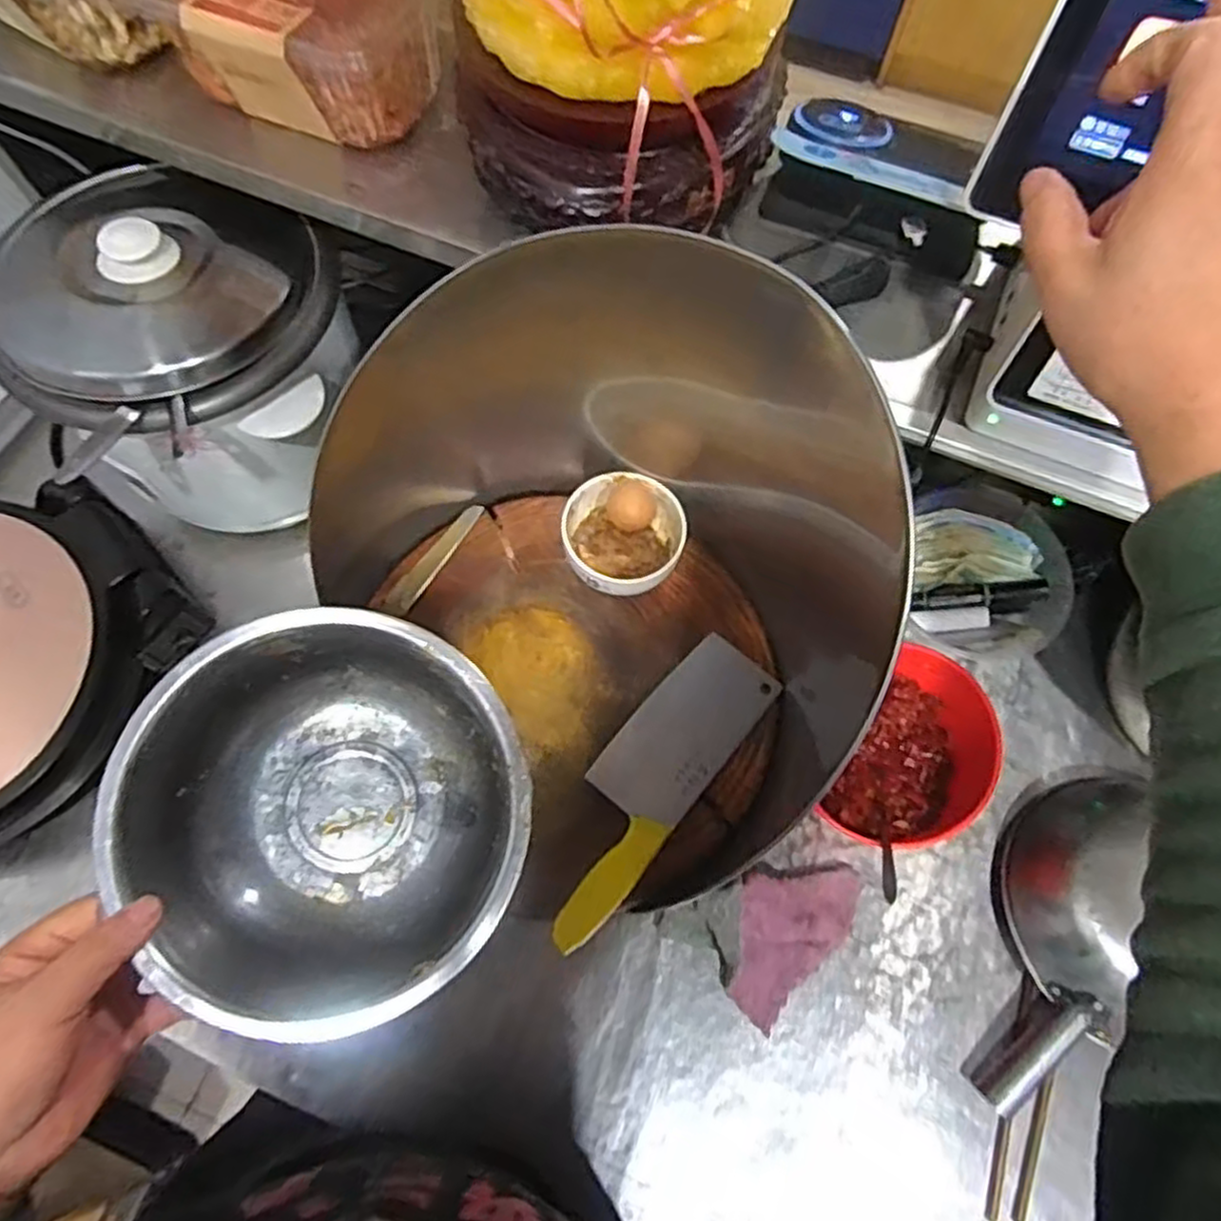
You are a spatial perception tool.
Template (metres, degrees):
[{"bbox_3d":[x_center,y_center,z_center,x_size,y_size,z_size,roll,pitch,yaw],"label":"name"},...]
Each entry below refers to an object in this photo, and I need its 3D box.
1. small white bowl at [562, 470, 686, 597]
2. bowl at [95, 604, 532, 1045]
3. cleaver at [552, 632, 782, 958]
[{"bbox_3d":[0.010,-0.064,0.667,0.104,0.056,0.106,0,69,-1],"label":"small white bowl"},{"bbox_3d":[-0.155,0.119,0.426,0.213,0.105,0.204,0,69,-1],"label":"bowl"},{"bbox_3d":[0.032,0.136,0.607,0.082,0.029,0.268,37,73,12],"label":"cleaver"}]

